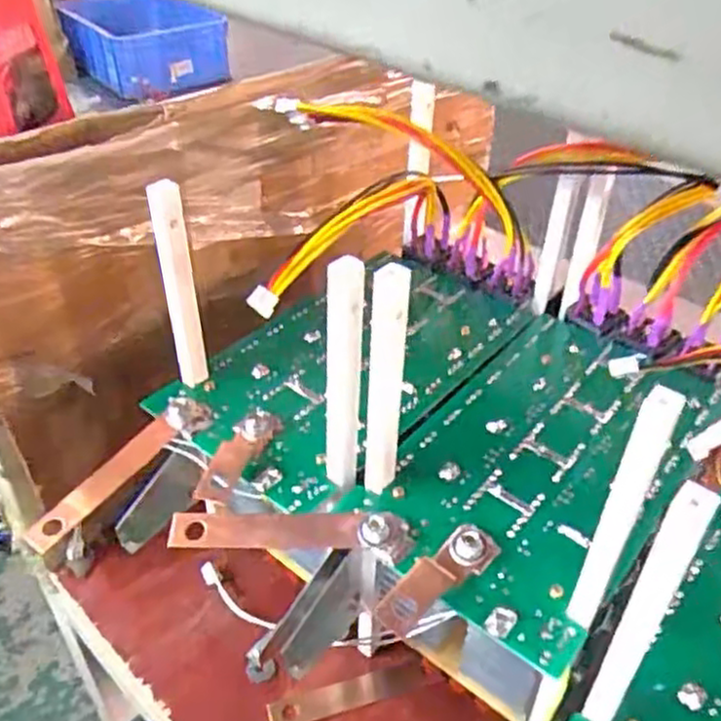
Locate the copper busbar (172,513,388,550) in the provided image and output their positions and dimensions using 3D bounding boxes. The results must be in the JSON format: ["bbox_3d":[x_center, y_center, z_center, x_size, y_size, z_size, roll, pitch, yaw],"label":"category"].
[{"bbox_3d":[-0.041,0.083,0.360,0.108,0.008,0.018,-2,60,6],"label":"copper busbar"}]

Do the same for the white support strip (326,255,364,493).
[{"bbox_3d":[-0.008,0.010,0.346,0.018,0.130,0.012,-3,40,-4],"label":"white support strip"}]

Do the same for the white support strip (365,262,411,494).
[{"bbox_3d":[0.012,0.013,0.341,0.017,0.131,0.012,2,40,2],"label":"white support strip"}]

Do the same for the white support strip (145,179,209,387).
[{"bbox_3d":[-0.099,-0.037,0.402,0.018,0.128,0.009,-8,40,-10],"label":"white support strip"}]

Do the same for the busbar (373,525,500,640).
[{"bbox_3d":[0.036,0.099,0.333,0.020,0.011,0.068,32,49,32],"label":"busbar"}]

